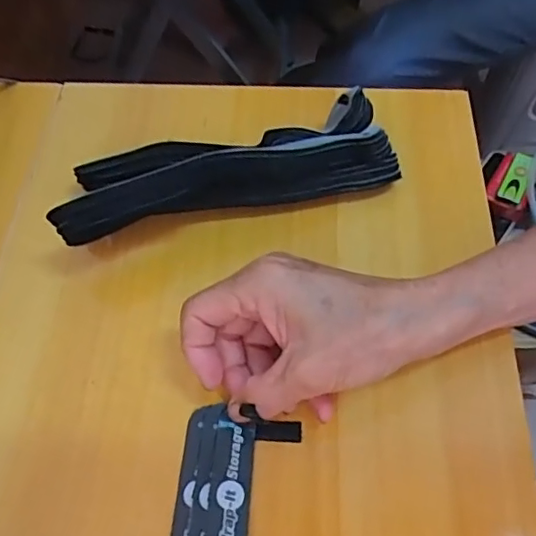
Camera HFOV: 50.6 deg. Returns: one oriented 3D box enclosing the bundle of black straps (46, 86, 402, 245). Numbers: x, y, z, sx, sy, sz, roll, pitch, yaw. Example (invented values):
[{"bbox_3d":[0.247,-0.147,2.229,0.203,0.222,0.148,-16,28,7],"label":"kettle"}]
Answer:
[{"bbox_3d":[-0.025,-0.061,0.344,0.195,0.051,0.059,-15,60,-8],"label":"bundle of black straps"}]

